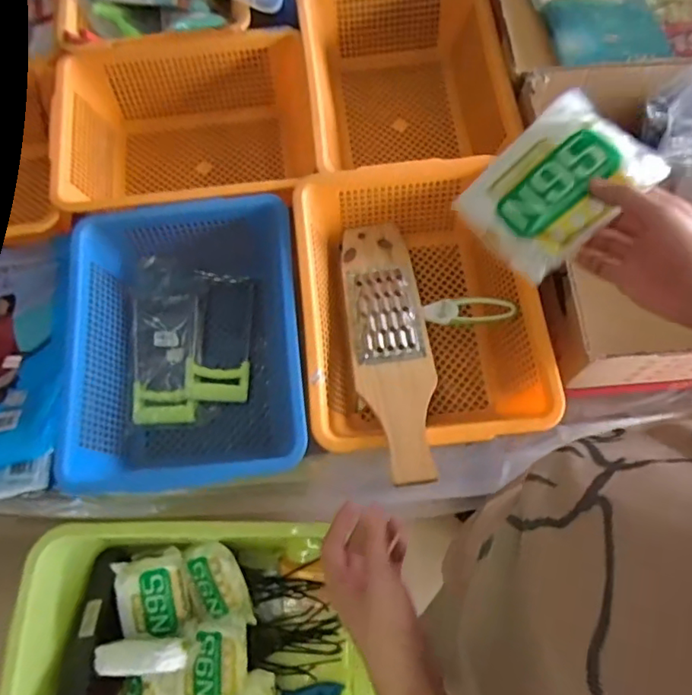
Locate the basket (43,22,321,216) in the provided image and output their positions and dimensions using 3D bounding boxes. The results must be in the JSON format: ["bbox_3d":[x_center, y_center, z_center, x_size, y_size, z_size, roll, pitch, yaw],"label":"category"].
[{"bbox_3d":[-0.227,-0.292,0.904,0.380,0.202,0.274,-6,70,0],"label":"basket"}]

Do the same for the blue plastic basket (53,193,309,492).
[{"bbox_3d":[-0.200,0.001,0.767,0.292,0.130,0.363,-7,70,0],"label":"blue plastic basket"}]

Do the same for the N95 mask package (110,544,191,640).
[{"bbox_3d":[-0.318,0.396,0.941,0.115,0.035,0.120,-11,70,-1],"label":"N95 mask package"}]

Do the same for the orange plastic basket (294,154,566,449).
[{"bbox_3d":[0.094,-0.046,0.762,0.281,0.140,0.358,-6,70,0],"label":"orange plastic basket"}]

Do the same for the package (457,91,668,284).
[{"bbox_3d":[0.183,-0.146,0.514,0.145,0.030,0.115,-44,66,11],"label":"package"}]

